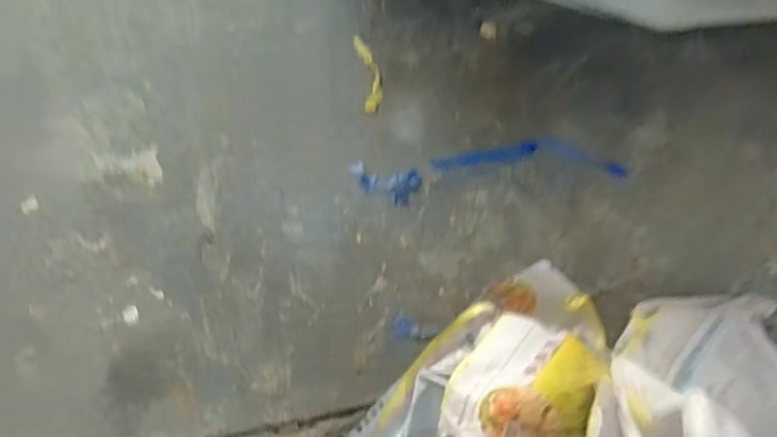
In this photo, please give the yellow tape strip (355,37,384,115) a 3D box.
[{"bbox_3d":[-0.038,-0.293,1.154,0.042,0.012,0.173,-9,72,-4],"label":"yellow tape strip"}]

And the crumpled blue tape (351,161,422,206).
[{"bbox_3d":[-0.008,-0.064,1.071,0.131,0.032,0.074,11,72,2],"label":"crumpled blue tape"}]

